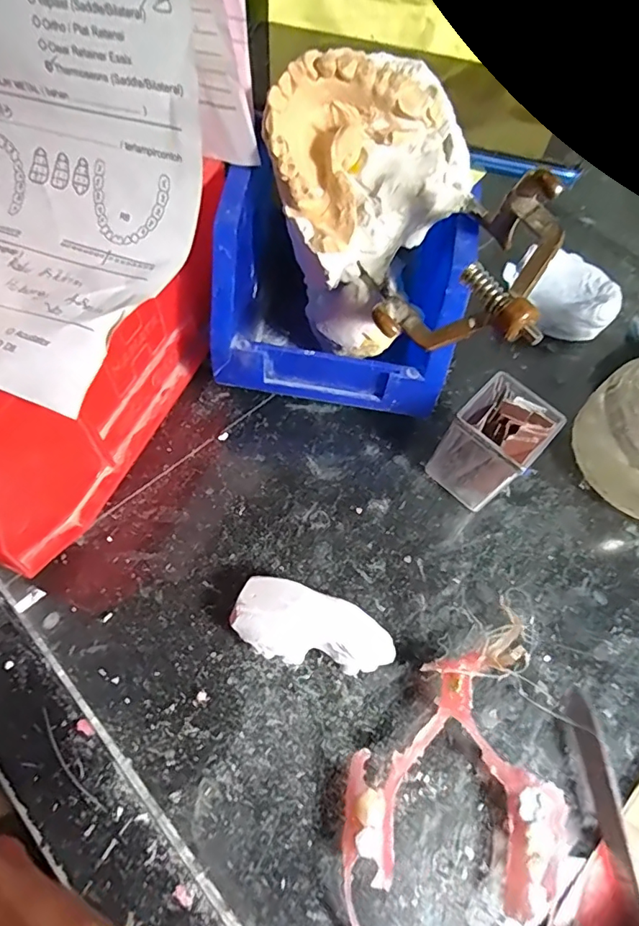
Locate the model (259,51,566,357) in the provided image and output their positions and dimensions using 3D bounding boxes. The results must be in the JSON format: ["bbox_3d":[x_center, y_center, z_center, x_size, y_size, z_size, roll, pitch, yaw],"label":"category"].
[{"bbox_3d":[0.037,-0.082,0.199,0.072,0.084,0.126,-30,69,-19],"label":"model"}]

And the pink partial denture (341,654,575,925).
[{"bbox_3d":[0.041,0.121,0.174,0.078,0.021,0.083,-24,66,-15],"label":"pink partial denture"}]

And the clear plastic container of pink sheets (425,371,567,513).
[{"bbox_3d":[0.074,-0.006,0.224,0.035,0.055,0.036,39,67,16],"label":"clear plastic container of pink sheets"}]

